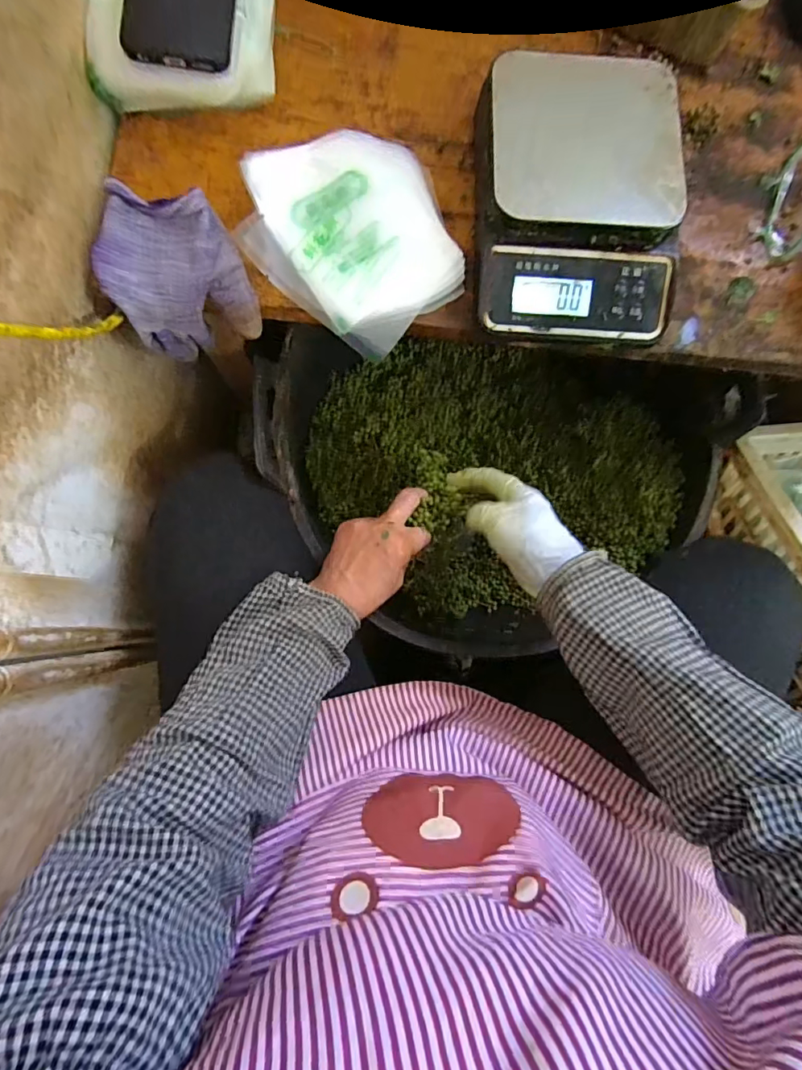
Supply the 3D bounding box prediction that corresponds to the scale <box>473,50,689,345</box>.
[{"bbox_3d":[0.134,-0.260,0.395,0.153,0.063,0.212,1,83,-4],"label":"scale"}]

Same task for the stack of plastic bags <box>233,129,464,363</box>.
[{"bbox_3d":[-0.032,-0.233,0.399,0.155,0.037,0.162,-40,87,-8],"label":"stack of plastic bags"}]

